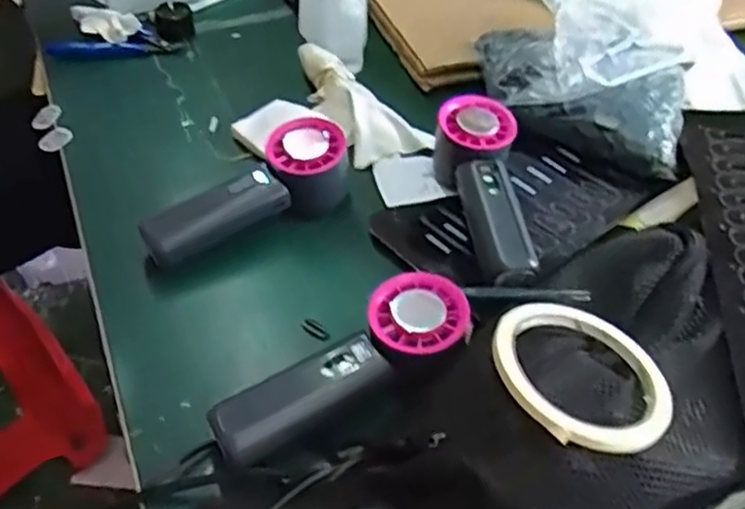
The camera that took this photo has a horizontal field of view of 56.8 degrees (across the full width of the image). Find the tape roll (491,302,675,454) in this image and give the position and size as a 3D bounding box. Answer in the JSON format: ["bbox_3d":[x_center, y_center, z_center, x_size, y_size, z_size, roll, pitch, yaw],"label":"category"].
[{"bbox_3d":[0.110,0.061,0.360,0.085,0.007,0.094,-7,43,-22],"label":"tape roll"}]

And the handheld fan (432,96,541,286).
[{"bbox_3d":[0.083,-0.044,0.494,0.056,0.052,0.161,-2,47,-7],"label":"handheld fan"}]

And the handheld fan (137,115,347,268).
[{"bbox_3d":[-0.084,-0.043,0.482,0.149,0.046,0.051,-31,57,-29],"label":"handheld fan"}]

